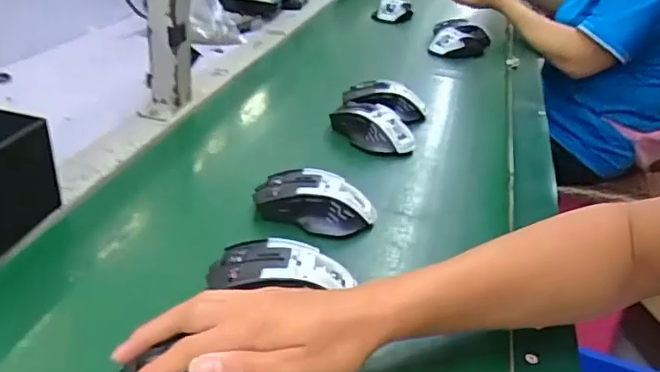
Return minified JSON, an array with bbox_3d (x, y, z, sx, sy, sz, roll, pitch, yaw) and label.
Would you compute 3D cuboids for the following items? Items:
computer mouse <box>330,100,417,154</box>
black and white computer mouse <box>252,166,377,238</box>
[{"bbox_3d":[0.054,-0.075,0.705,0.111,0.040,0.064,33,38,34],"label":"computer mouse"},{"bbox_3d":[-0.014,0.013,0.546,0.116,0.039,0.067,15,32,13],"label":"black and white computer mouse"}]

